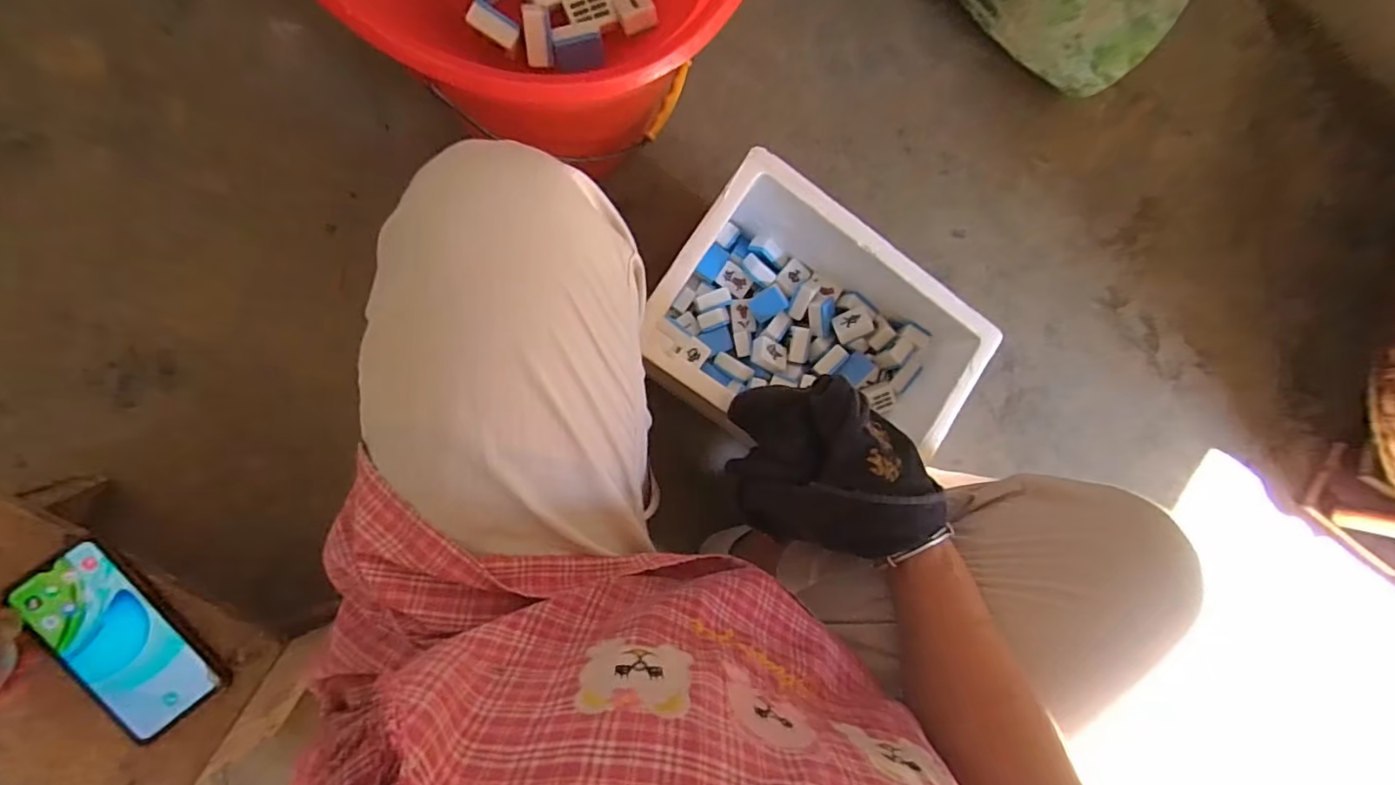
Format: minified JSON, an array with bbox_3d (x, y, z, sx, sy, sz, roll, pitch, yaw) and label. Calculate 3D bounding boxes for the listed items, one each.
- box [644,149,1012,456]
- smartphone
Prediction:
[{"bbox_3d":[0.117,-0.062,0.641,0.309,0.155,0.244,34,84,-8],"label":"box"},{"bbox_3d":[-0.464,0.200,0.472,0.078,0.013,0.159,-37,96,-8],"label":"smartphone"}]

